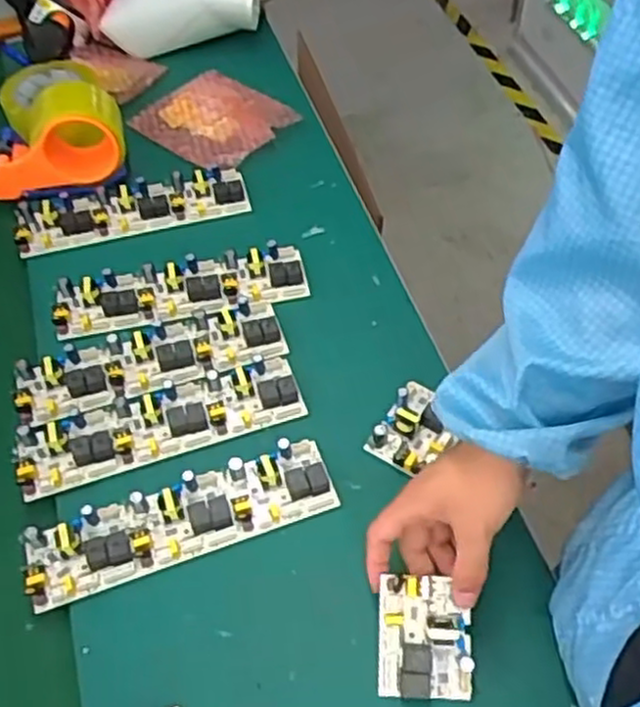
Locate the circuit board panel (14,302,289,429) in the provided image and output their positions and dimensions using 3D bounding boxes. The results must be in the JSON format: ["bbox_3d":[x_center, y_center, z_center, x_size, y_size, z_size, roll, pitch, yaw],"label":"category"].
[{"bbox_3d":[-0.154,0.000,0.682,0.237,0.020,0.072,-18,55,-9],"label":"circuit board panel"}]

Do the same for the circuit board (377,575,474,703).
[{"bbox_3d":[0.072,0.196,0.518,0.063,0.019,0.080,0,82,7],"label":"circuit board"}]

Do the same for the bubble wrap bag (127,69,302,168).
[{"bbox_3d":[-0.124,-0.281,0.888,0.165,0.010,0.130,35,64,25],"label":"bubble wrap bag"}]

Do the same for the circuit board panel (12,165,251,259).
[{"bbox_3d":[-0.201,-0.158,0.800,0.239,0.016,0.064,-15,55,-7],"label":"circuit board panel"}]

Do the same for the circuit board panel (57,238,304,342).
[{"bbox_3d":[-0.135,-0.066,0.730,0.238,0.019,0.068,-11,54,-4],"label":"circuit board panel"}]

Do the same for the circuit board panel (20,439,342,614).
[{"bbox_3d":[-0.109,0.124,0.589,0.238,0.023,0.068,-17,55,-8],"label":"circuit board panel"}]

